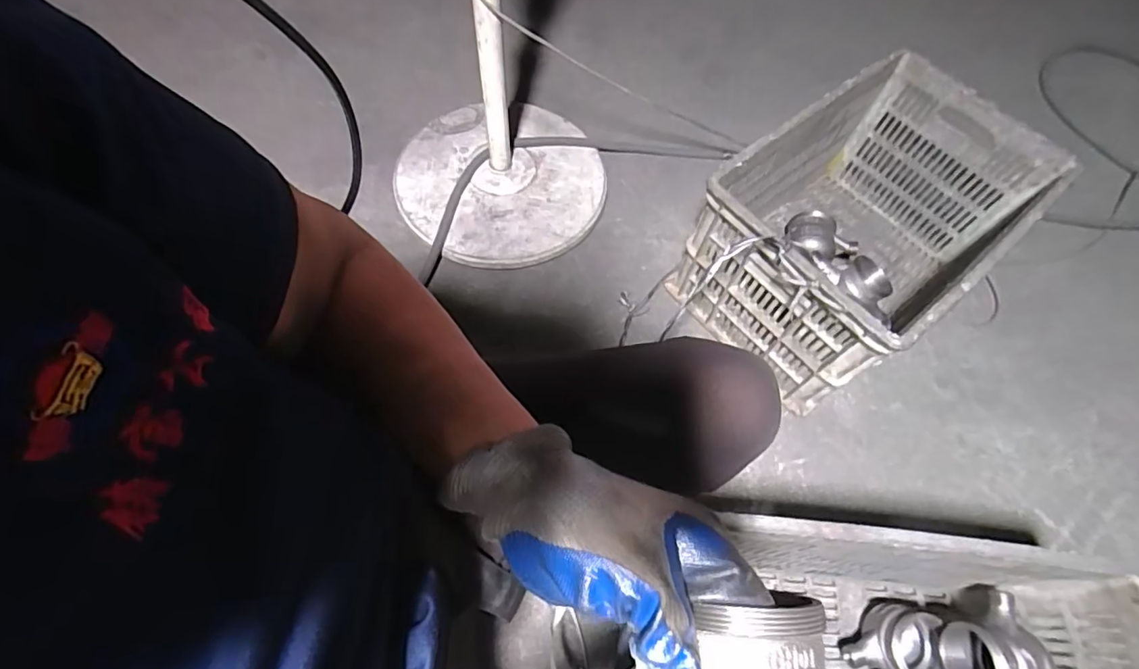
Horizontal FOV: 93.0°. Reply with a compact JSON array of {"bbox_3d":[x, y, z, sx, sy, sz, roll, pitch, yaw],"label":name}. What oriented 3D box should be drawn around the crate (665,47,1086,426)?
[{"bbox_3d":[0.434,-0.156,0.845,0.455,0.270,0.312,-38,73,-19],"label":"crate"}]

